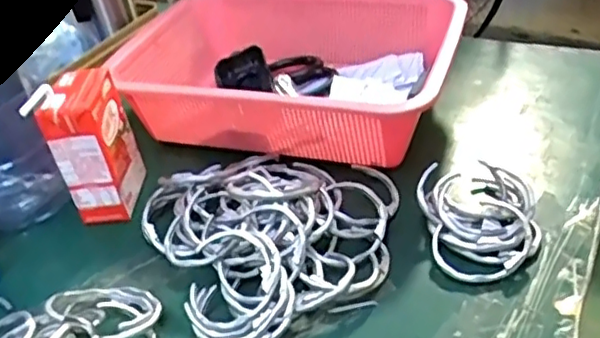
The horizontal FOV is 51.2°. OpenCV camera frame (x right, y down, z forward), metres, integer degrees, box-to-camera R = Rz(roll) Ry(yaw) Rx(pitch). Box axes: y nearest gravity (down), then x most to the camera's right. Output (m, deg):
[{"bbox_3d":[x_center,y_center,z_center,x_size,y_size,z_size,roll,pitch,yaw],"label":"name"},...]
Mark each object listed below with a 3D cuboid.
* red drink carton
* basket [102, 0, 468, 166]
[{"bbox_3d":[-0.164,-0.019,0.500,0.045,0.112,0.073,-3,37,5],"label":"red drink carton"},{"bbox_3d":[-0.011,-0.093,0.592,0.302,0.081,0.215,6,39,17],"label":"basket"}]

